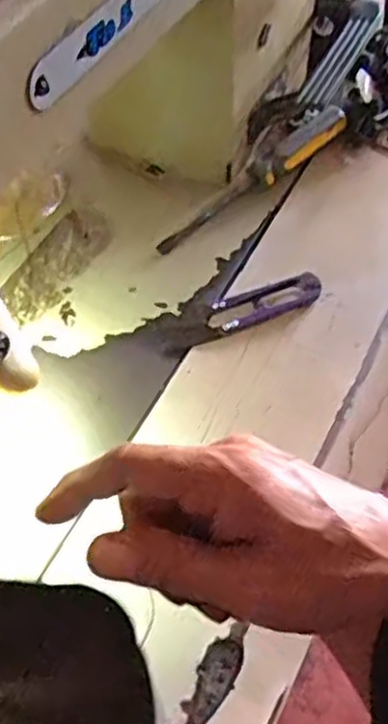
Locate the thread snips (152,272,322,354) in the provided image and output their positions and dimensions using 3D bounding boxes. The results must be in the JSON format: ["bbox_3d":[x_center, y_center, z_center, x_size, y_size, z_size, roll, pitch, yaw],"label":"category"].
[{"bbox_3d":[0.026,-0.030,0.435,0.103,0.009,0.029,-15,59,-11],"label":"thread snips"}]

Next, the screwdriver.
[{"bbox_3d":[0.040,-0.122,0.490,0.163,0.021,0.022,-35,65,-21],"label":"screwdriver"}]

